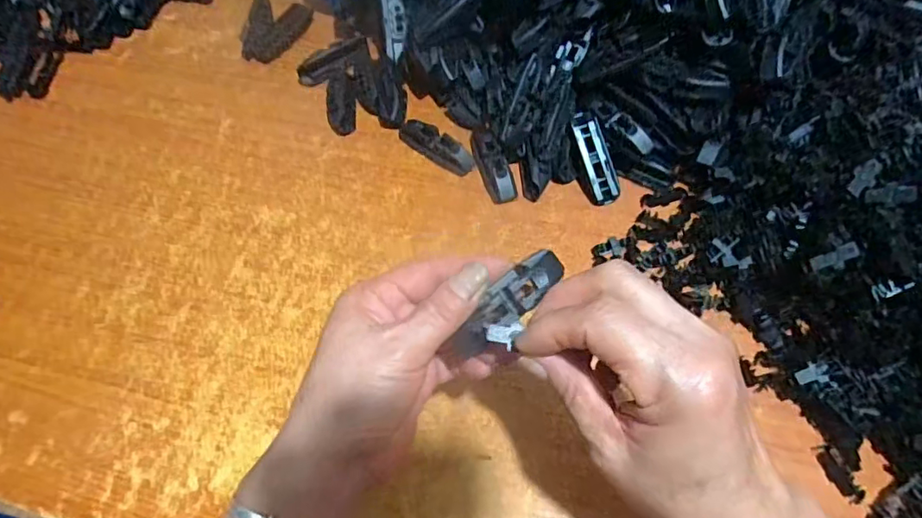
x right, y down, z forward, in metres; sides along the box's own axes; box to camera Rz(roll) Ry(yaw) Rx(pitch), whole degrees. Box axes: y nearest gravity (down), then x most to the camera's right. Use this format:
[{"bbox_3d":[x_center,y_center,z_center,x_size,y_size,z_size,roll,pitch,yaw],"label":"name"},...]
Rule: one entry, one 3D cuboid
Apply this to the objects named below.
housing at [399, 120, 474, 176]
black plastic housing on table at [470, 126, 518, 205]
[{"bbox_3d":[-0.021,-0.095,0.466,0.071,0.018,0.020,32,69,18],"label":"housing"},{"bbox_3d":[0.025,-0.079,0.452,0.021,0.022,0.070,-18,63,-6],"label":"black plastic housing on table"}]

